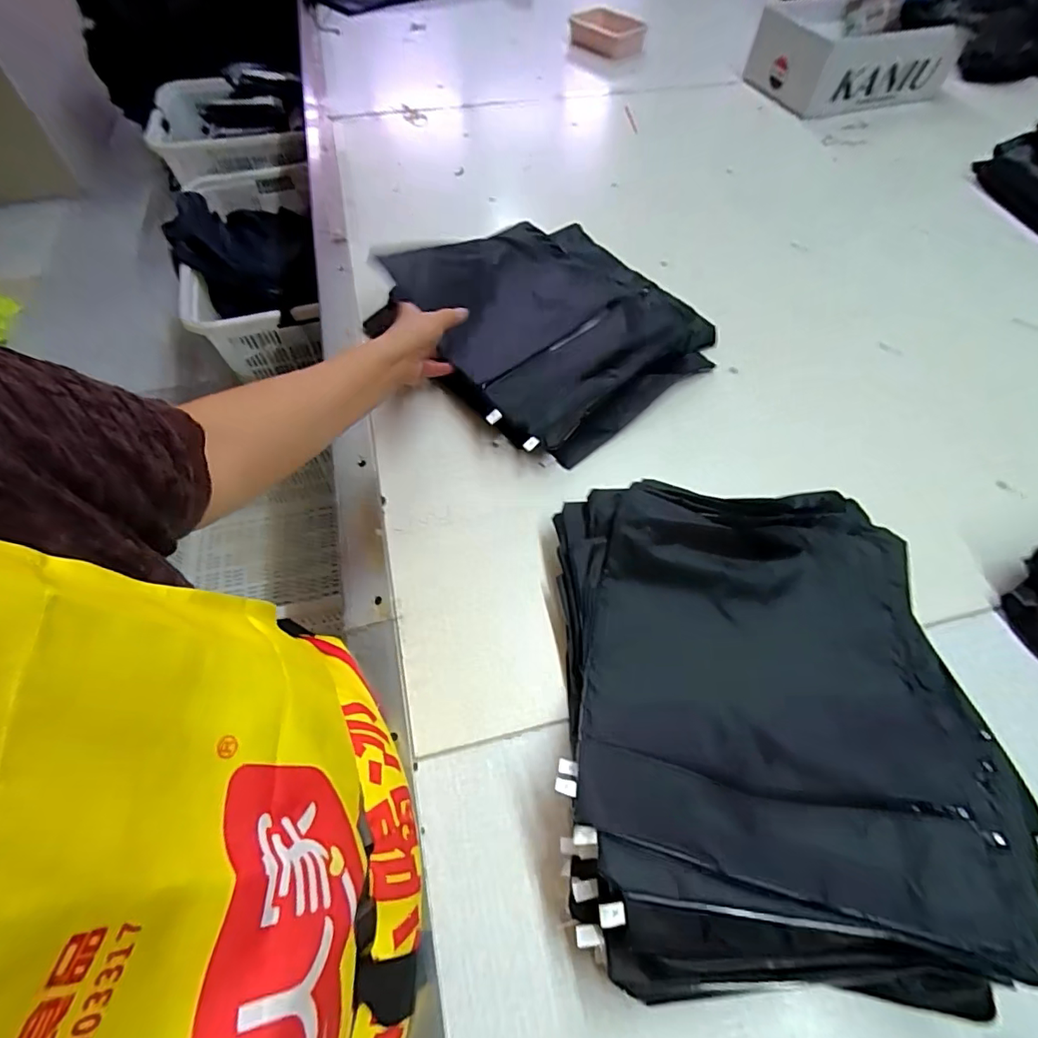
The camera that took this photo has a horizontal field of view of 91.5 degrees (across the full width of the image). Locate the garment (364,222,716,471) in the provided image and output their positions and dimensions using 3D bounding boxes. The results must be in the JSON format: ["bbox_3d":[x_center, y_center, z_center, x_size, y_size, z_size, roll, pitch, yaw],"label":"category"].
[{"bbox_3d":[0.040,-0.273,0.665,0.351,0.056,0.361,-37,66,-22],"label":"garment"}]

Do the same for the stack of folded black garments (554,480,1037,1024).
[{"bbox_3d":[0.204,0.144,0.416,0.331,0.091,0.374,3,58,1],"label":"stack of folded black garments"}]

